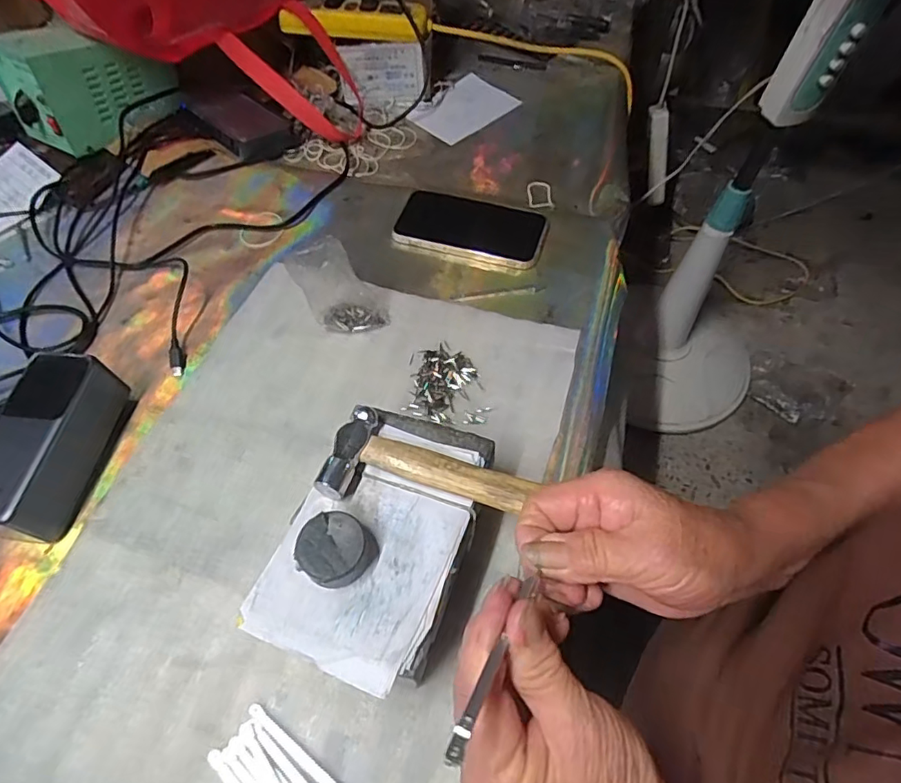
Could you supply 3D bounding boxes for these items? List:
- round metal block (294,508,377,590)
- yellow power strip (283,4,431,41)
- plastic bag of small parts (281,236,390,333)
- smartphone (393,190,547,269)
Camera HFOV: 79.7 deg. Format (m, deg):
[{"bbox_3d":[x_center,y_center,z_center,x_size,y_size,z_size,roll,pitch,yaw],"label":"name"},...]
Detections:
[{"bbox_3d":[-0.066,0.090,0.306,0.037,0.020,0.039,0,57,1],"label":"round metal block"},{"bbox_3d":[-0.113,-0.436,0.635,0.174,0.027,0.036,2,57,3],"label":"yellow power strip"},{"bbox_3d":[-0.093,-0.085,0.457,0.059,0.095,0.034,-23,51,-1],"label":"plastic bag of small parts"},{"bbox_3d":[0.020,-0.166,0.552,0.149,0.020,0.072,15,58,9],"label":"smartphone"}]

